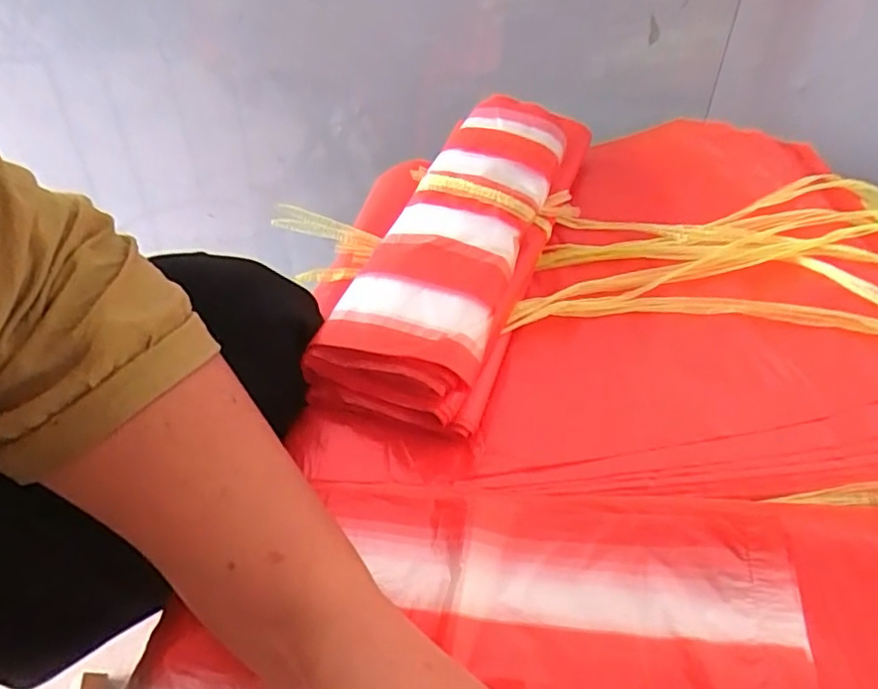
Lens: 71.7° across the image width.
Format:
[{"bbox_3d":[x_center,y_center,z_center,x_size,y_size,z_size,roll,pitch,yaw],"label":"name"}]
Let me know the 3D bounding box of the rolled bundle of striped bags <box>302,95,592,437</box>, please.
[{"bbox_3d":[0.028,-0.086,0.464,0.104,0.071,0.334,16,49,15],"label":"rolled bundle of striped bags"}]

